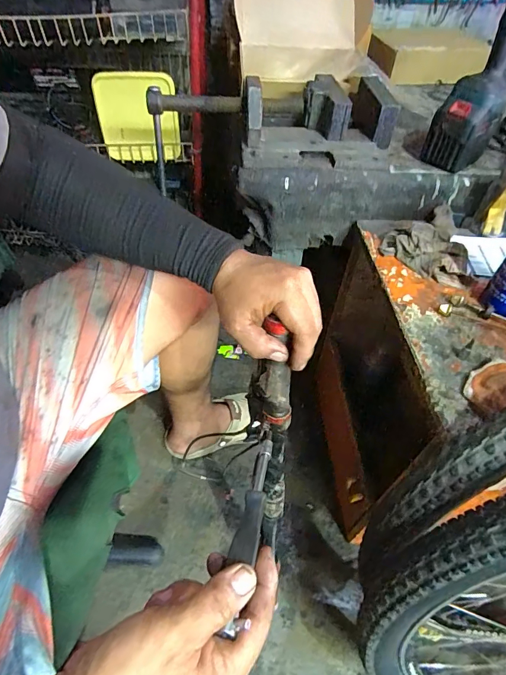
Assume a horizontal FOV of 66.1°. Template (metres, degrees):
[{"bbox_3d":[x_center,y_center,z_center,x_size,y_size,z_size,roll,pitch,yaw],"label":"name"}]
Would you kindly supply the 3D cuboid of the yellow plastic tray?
[{"bbox_3d":[-0.292,-0.550,0.982,0.200,0.198,0.034,2,50,-2],"label":"yellow plastic tray"}]

